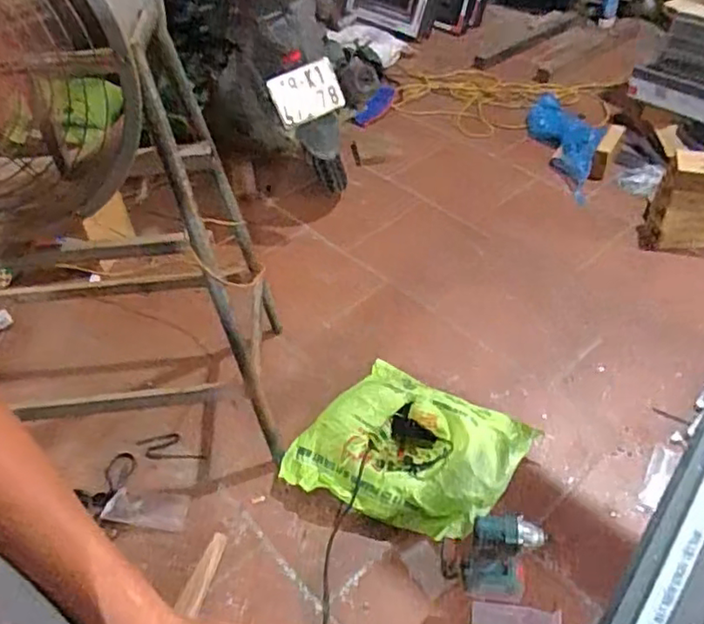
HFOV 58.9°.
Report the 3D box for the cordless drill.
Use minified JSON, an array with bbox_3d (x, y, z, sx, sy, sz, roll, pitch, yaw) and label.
[{"bbox_3d":[0.279,0.480,1.205,0.153,0.238,0.071,3,46,8],"label":"cordless drill"}]

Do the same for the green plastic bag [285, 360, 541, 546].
[{"bbox_3d":[0.129,0.326,1.451,0.441,0.123,0.415,27,52,26],"label":"green plastic bag"}]

